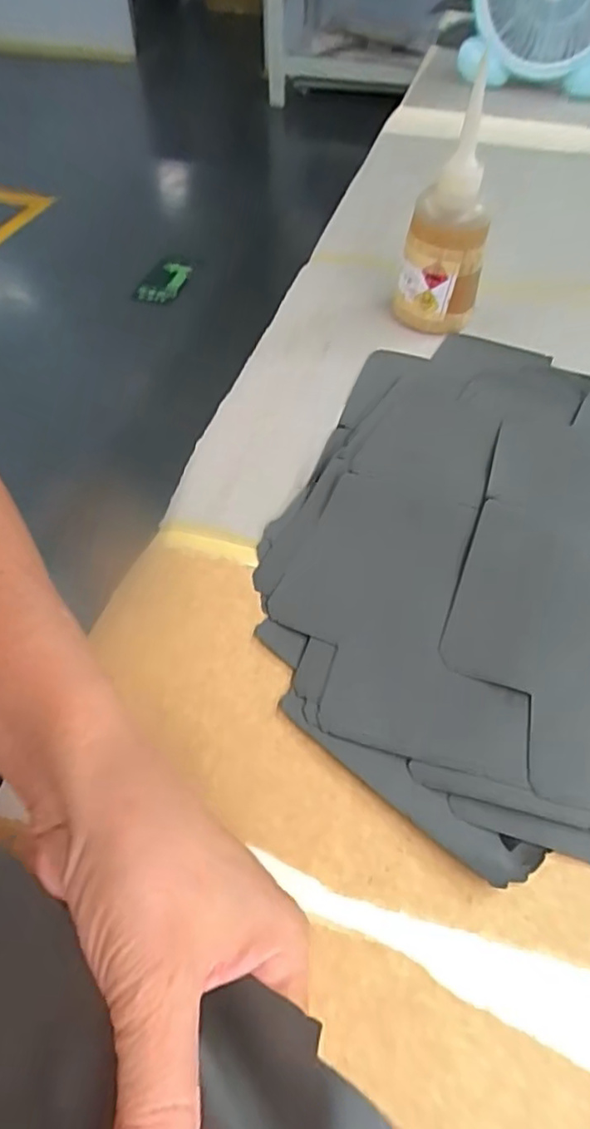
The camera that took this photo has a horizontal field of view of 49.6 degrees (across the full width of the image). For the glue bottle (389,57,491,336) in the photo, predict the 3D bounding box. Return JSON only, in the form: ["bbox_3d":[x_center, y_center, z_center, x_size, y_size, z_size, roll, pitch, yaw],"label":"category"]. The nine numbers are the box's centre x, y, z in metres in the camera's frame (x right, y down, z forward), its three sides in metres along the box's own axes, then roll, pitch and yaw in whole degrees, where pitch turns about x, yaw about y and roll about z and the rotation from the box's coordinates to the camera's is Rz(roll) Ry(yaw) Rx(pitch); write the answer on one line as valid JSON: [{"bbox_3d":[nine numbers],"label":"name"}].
[{"bbox_3d":[0.111,-0.256,0.471,0.048,0.170,0.054,-34,59,-25],"label":"glue bottle"}]

